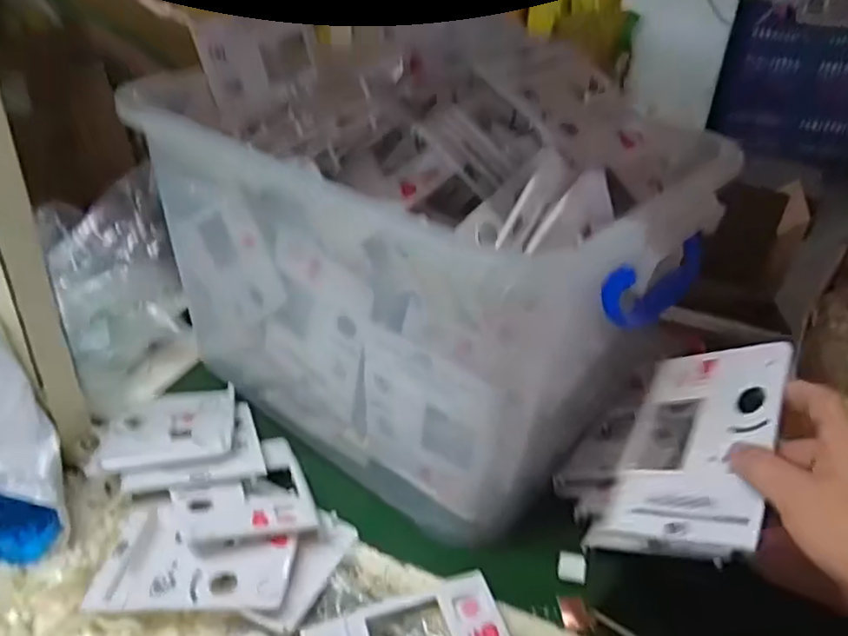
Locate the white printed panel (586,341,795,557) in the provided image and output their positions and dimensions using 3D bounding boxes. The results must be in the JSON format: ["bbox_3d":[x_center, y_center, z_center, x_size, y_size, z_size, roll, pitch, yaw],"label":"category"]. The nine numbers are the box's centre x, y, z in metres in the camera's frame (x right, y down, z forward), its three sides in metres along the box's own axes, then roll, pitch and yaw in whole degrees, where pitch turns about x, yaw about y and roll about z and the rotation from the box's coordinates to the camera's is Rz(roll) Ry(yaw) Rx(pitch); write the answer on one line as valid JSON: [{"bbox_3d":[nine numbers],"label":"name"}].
[{"bbox_3d":[0.179,0.086,0.440,0.010,0.118,0.150,38,61,-18],"label":"white printed panel"}]

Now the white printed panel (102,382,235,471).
[{"bbox_3d":[-0.242,0.104,0.641,0.111,0.007,0.140,-7,19,-12],"label":"white printed panel"}]

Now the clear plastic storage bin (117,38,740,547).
[{"bbox_3d":[-0.007,-0.055,0.635,0.446,0.307,0.265,23,36,28],"label":"clear plastic storage bin"}]

